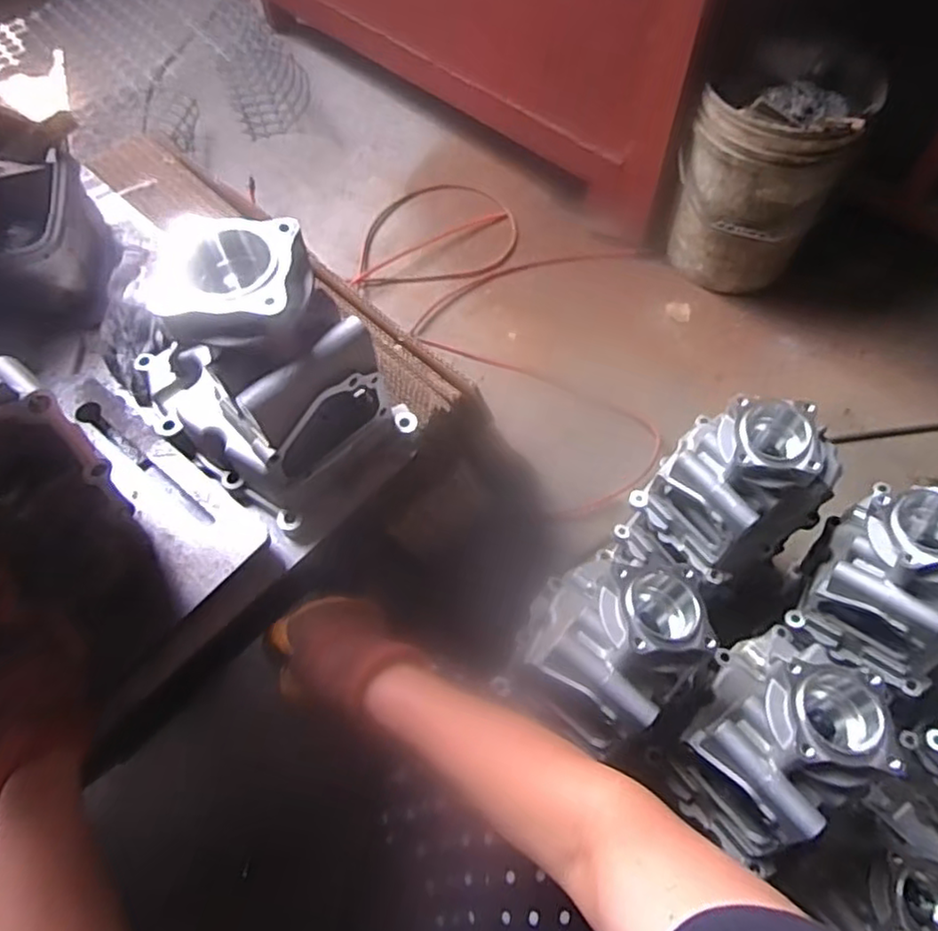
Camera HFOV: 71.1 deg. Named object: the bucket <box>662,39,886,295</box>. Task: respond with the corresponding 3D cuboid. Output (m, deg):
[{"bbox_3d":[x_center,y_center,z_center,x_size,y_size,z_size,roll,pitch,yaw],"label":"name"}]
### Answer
[{"bbox_3d":[0.558,-0.574,1.253,0.267,0.415,0.260,25,64,13],"label":"bucket"}]

